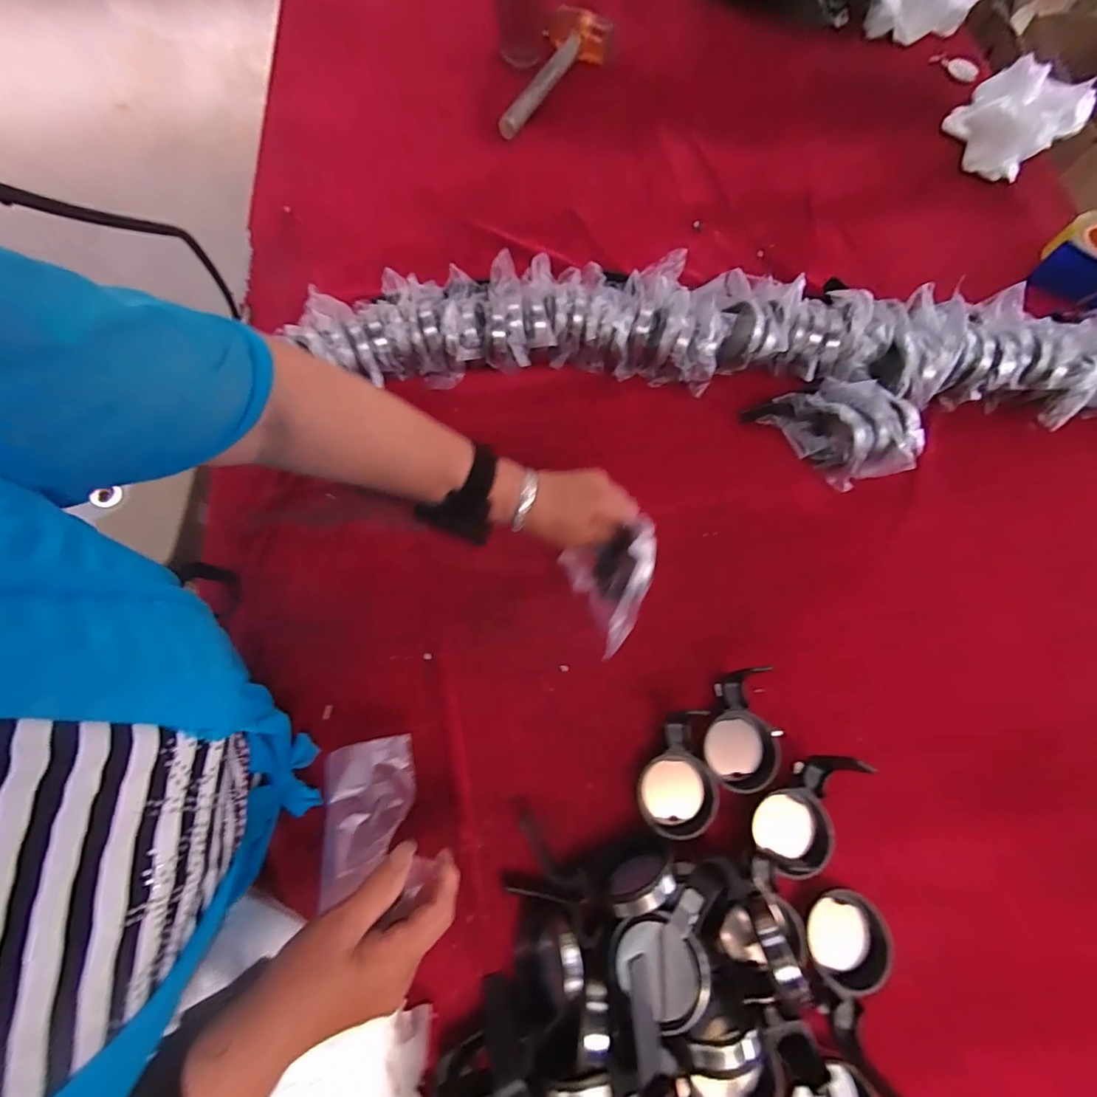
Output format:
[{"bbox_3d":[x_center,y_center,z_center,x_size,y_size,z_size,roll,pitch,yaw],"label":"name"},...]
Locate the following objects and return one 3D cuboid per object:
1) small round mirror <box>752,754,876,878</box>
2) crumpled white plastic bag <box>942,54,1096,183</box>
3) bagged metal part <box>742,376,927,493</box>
[{"bbox_3d":[0.226,0.235,0.415,0.069,0.079,0.113,21,72,7],"label":"small round mirror"},{"bbox_3d":[0.747,-0.688,0.767,0.168,0.078,0.202,43,76,13],"label":"crumpled white plastic bag"},{"bbox_3d":[0.328,-0.145,0.552,0.173,0.074,0.095,34,74,11],"label":"bagged metal part"}]

